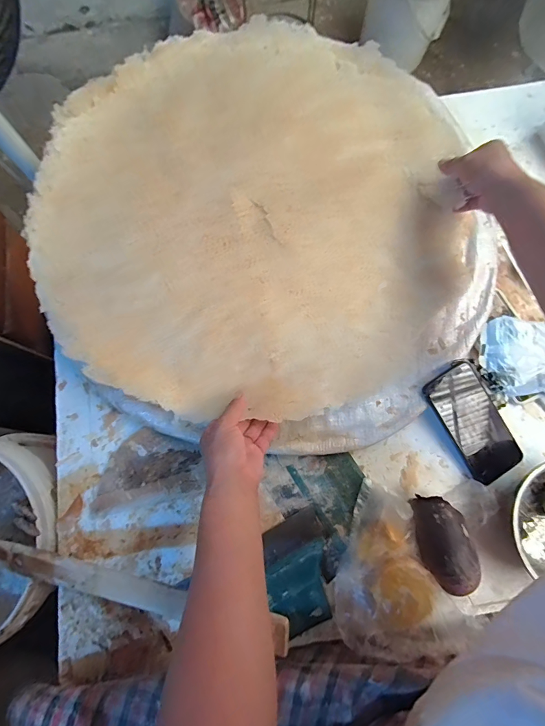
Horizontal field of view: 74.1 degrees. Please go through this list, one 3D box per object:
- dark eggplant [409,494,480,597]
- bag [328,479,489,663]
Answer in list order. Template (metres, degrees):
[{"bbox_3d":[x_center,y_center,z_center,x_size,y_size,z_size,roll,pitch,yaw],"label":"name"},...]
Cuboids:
[{"bbox_3d":[0.215,0.224,0.456,0.060,0.047,0.112,-12,79,-3],"label":"dark eggplant"},{"bbox_3d":[0.130,0.258,0.441,0.139,0.064,0.189,-28,80,-6],"label":"bag"}]

